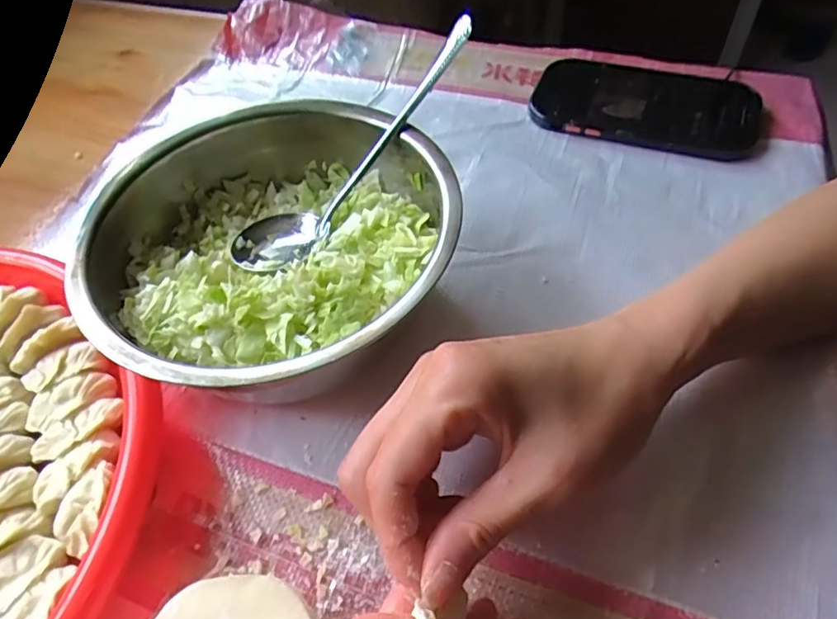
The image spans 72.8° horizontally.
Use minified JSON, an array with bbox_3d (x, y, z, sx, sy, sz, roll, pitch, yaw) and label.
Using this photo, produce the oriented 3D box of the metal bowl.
[{"bbox_3d":[-0.087,-0.032,0.312,0.216,0.074,0.180,26,59,23],"label":"metal bowl"}]

